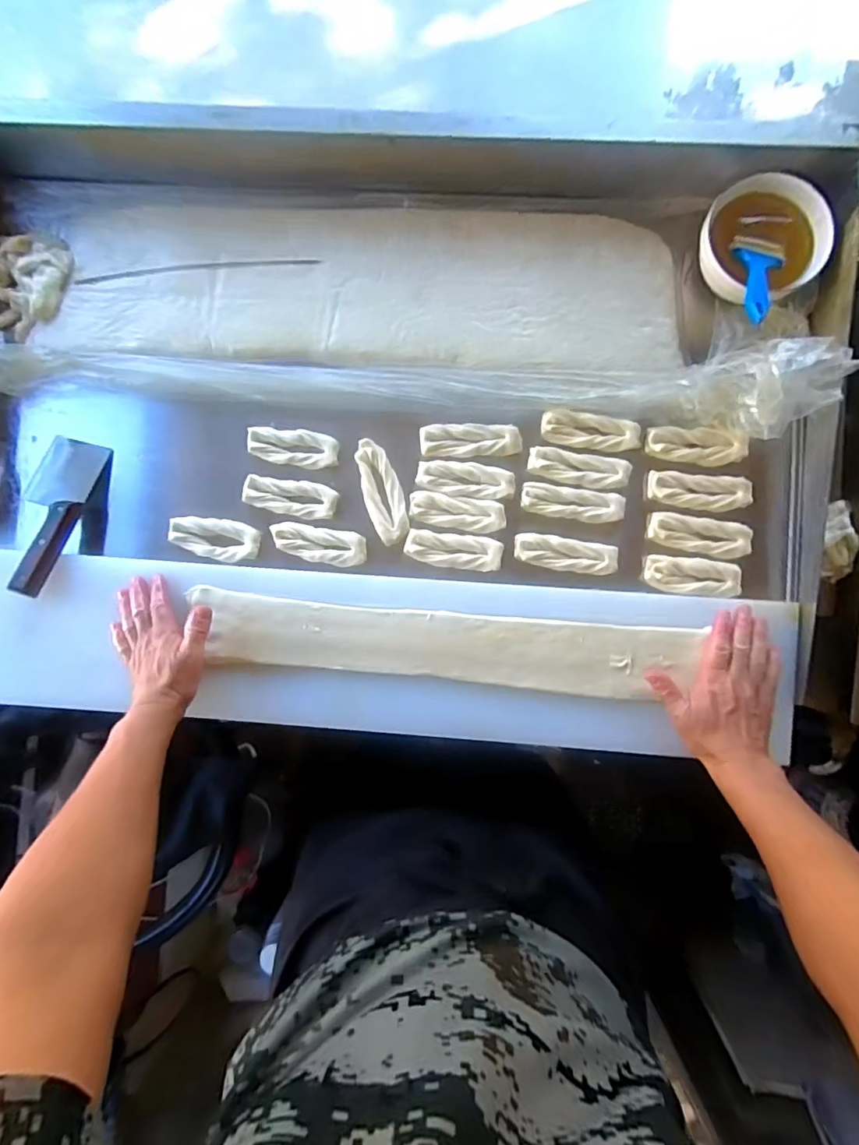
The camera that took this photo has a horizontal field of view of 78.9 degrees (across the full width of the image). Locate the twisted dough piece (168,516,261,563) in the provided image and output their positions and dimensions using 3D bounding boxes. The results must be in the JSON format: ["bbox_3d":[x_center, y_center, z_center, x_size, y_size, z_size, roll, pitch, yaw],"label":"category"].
[{"bbox_3d":[-0.246,-0.038,0.592,0.102,0.014,0.046,7,89,3],"label":"twisted dough piece"}]

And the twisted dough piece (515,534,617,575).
[{"bbox_3d":[0.152,-0.020,0.583,0.113,0.016,0.036,11,90,3],"label":"twisted dough piece"}]

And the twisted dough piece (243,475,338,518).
[{"bbox_3d":[-0.157,-0.086,0.594,0.103,0.015,0.039,12,90,3],"label":"twisted dough piece"}]

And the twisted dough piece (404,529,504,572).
[{"bbox_3d":[0.028,-0.023,0.587,0.107,0.017,0.038,7,89,3],"label":"twisted dough piece"}]

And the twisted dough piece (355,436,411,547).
[{"bbox_3d":[-0.054,-0.092,0.590,0.043,0.011,0.120,-16,88,2],"label":"twisted dough piece"}]

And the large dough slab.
[{"bbox_3d":[-0.078,-0.319,0.579,0.680,0.018,0.178,5,89,3],"label":"large dough slab"}]

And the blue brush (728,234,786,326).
[{"bbox_3d":[0.331,-0.295,0.523,0.052,0.010,0.121,13,66,3],"label":"blue brush"}]

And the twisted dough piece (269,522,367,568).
[{"bbox_3d":[-0.126,-0.032,0.590,0.106,0.013,0.040,9,89,3],"label":"twisted dough piece"}]

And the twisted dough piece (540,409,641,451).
[{"bbox_3d":[0.180,-0.157,0.581,0.108,0.012,0.035,11,90,3],"label":"twisted dough piece"}]

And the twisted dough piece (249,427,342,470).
[{"bbox_3d":[-0.155,-0.142,0.593,0.103,0.014,0.041,11,90,3],"label":"twisted dough piece"}]

